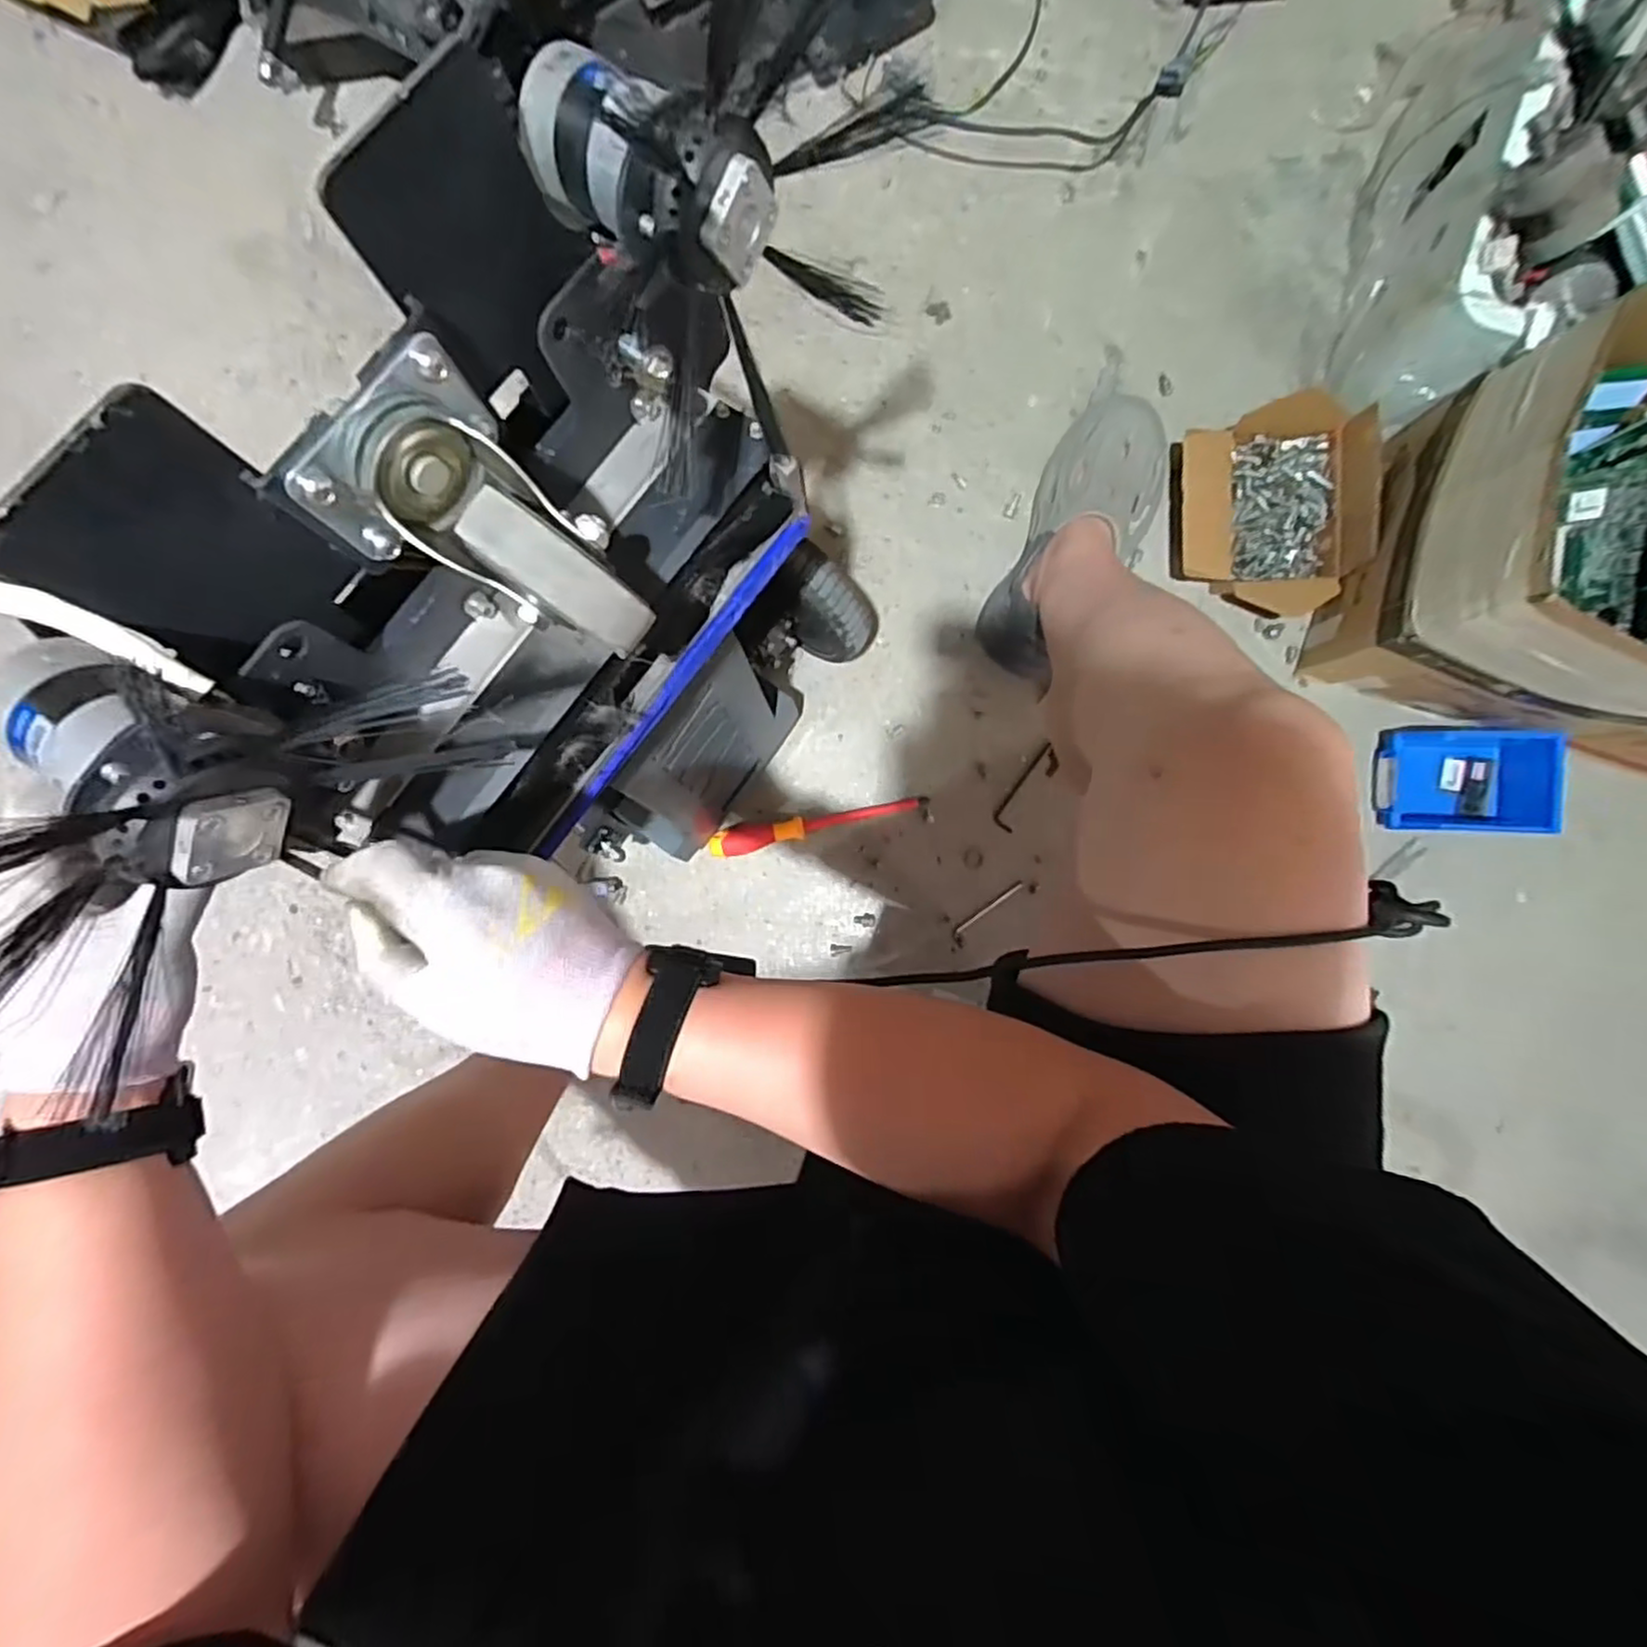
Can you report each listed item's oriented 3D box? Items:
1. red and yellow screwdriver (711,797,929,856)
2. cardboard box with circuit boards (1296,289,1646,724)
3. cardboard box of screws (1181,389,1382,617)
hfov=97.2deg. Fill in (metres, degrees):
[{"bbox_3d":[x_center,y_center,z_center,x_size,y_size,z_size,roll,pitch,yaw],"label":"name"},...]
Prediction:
[{"bbox_3d":[-0.005,0.003,0.845,0.250,0.028,0.031,-11,90,5],"label":"red and yellow screwdriver"},{"bbox_3d":[0.655,-0.233,0.621,0.278,0.247,0.273,11,92,4],"label":"cardboard box with circuit boards"},{"bbox_3d":[0.458,-0.331,0.755,0.174,0.091,0.211,2,91,4],"label":"cardboard box of screws"}]

